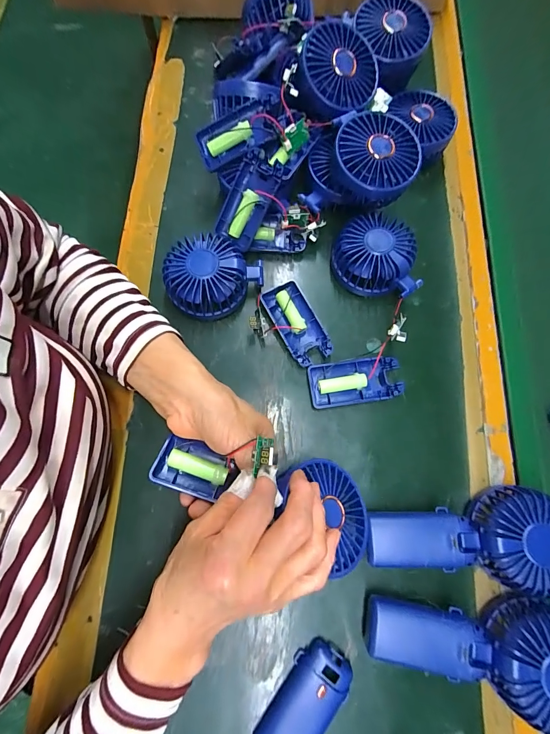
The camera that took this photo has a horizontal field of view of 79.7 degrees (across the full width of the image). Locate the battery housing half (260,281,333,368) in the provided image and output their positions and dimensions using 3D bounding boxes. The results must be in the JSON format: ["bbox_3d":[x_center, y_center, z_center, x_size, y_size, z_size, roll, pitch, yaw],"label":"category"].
[{"bbox_3d":[0.023,-0.046,0.355,0.042,0.022,0.091,-27,78,-8],"label":"battery housing half"}]

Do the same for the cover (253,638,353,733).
[{"bbox_3d":[0.025,0.279,0.270,0.046,0.017,0.091,34,77,7],"label":"cover"}]

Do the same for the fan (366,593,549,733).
[{"bbox_3d":[0.166,0.230,0.271,0.178,0.049,0.084,10,75,1],"label":"fan"}]

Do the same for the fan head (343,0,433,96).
[{"bbox_3d":[0.129,-0.365,0.374,0.080,0.050,0.083,-21,78,-9],"label":"fan head"}]

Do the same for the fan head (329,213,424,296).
[{"bbox_3d":[0.114,-0.116,0.359,0.094,0.050,0.079,34,77,7],"label":"fan head"}]

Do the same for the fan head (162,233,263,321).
[{"bbox_3d":[-0.066,-0.090,0.346,0.089,0.049,0.082,28,77,6],"label":"fan head"}]

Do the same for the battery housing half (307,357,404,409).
[{"bbox_3d":[0.081,0.017,0.342,0.091,0.018,0.044,-7,76,-3],"label":"battery housing half"}]

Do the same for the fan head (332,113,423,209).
[{"bbox_3d":[0.100,-0.204,0.333,0.078,0.044,0.080,1,76,-4],"label":"fan head"}]

